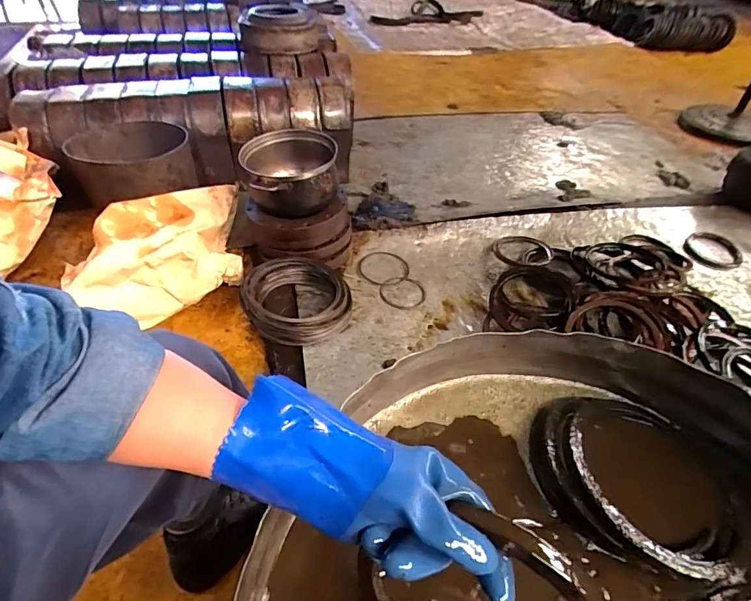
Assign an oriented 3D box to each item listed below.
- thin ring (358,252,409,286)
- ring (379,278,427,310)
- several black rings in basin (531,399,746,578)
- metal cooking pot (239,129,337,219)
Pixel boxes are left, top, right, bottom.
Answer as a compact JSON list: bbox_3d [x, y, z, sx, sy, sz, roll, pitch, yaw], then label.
[{"bbox_3d":[0.021,-0.077,1.089,0.125,0.009,0.115,2,45,-2],"label":"thin ring"},{"bbox_3d":[0.064,-0.018,1.038,0.107,0.013,0.097,8,43,6],"label":"ring"},{"bbox_3d":[0.269,0.179,0.461,0.205,0.043,0.184,4,43,2],"label":"several black rings in basin"},{"bbox_3d":[-0.183,-0.281,0.984,0.190,0.109,0.191,-9,44,-12],"label":"metal cooking pot"}]

